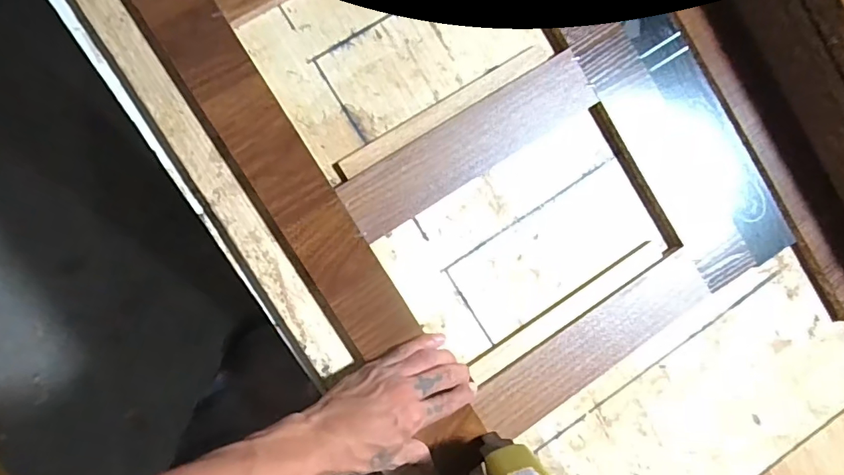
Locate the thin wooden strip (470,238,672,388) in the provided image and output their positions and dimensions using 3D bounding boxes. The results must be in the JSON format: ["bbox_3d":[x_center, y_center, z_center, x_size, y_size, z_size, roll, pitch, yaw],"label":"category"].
[{"bbox_3d":[0.147,0.070,0.493,0.231,0.014,0.019,-32,94,-8],"label":"thin wooden strip"}]

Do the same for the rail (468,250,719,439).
[{"bbox_3d":[0.169,0.105,0.498,0.261,0.018,0.060,-32,94,-8],"label":"rail"}]

